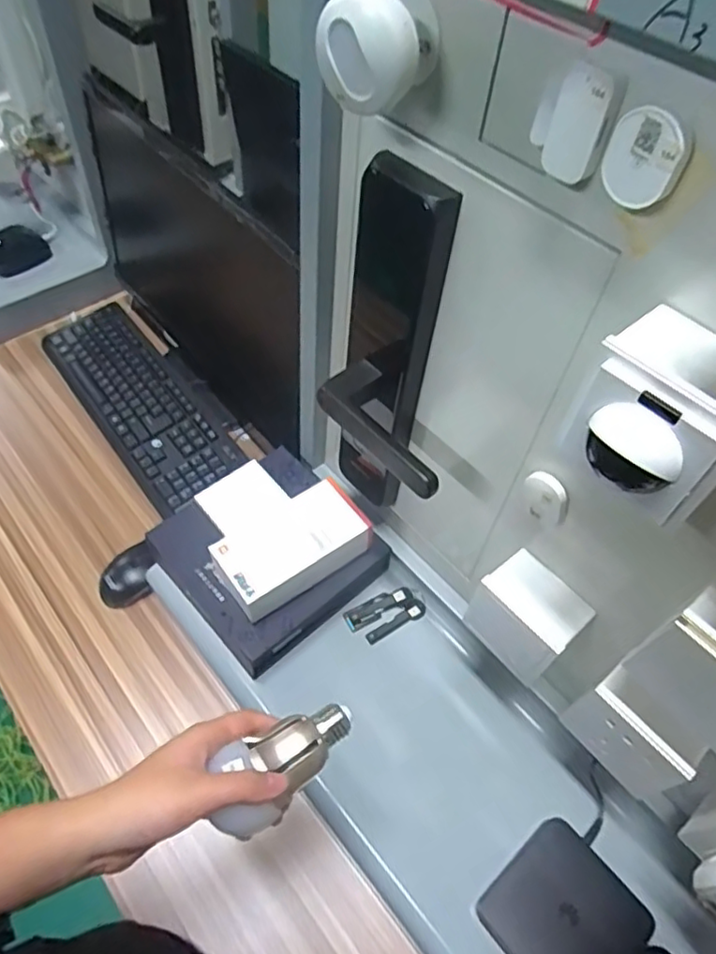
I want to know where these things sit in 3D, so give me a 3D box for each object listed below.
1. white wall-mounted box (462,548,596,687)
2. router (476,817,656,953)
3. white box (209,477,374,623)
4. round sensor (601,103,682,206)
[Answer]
[{"bbox_3d":[0.151,0.126,0.559,0.057,0.091,0.084,-31,61,-24],"label":"white wall-mounted box"},{"bbox_3d":[0.180,0.381,0.539,0.111,0.033,0.111,-34,62,-26],"label":"router"},{"bbox_3d":[-0.070,0.077,0.670,0.156,0.052,0.084,-30,60,-24],"label":"white box"},{"bbox_3d":[0.141,-0.159,0.309,0.007,0.044,0.036,-37,63,-27],"label":"round sensor"}]

